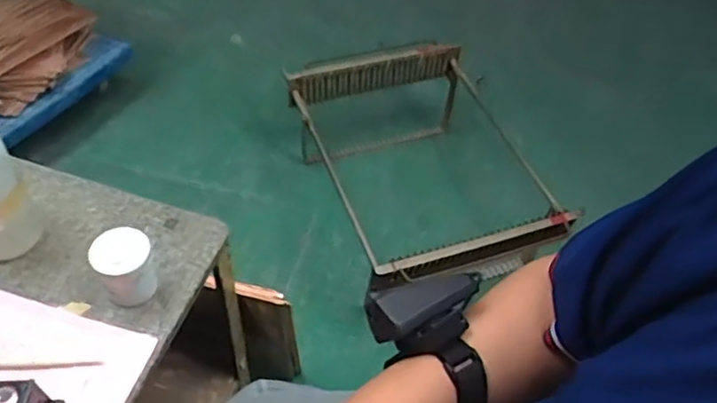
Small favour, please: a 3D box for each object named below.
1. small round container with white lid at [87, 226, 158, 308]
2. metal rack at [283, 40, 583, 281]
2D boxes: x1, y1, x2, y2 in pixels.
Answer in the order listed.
[{"bbox_3d":[-0.234,0.073,0.650,0.056,0.071,0.061,-10,52,-14],"label":"small round container with white lid"},{"bbox_3d":[0.133,-0.070,1.356,0.467,0.243,0.606,-16,54,-18],"label":"metal rack"}]

